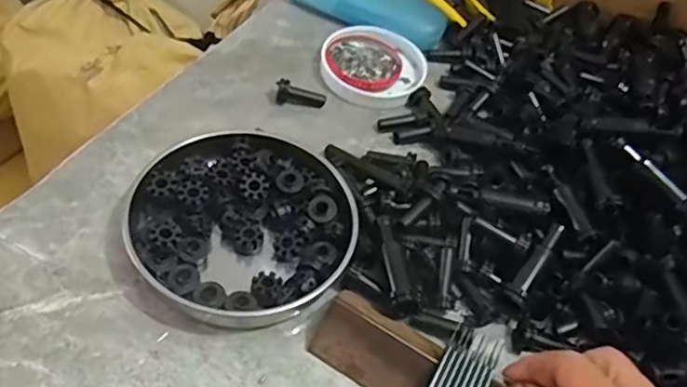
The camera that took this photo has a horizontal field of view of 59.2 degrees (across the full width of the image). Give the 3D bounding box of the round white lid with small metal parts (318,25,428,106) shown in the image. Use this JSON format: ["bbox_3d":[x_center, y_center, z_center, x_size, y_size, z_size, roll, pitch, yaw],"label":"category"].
[{"bbox_3d":[0.024,-0.110,0.507,0.085,0.012,0.085,6,51,-7],"label":"round white lid with small metal parts"}]

